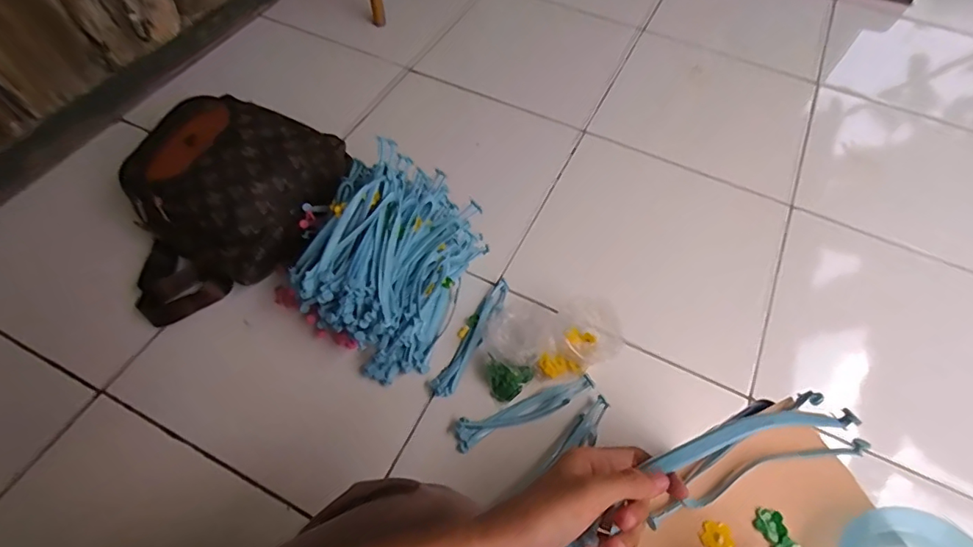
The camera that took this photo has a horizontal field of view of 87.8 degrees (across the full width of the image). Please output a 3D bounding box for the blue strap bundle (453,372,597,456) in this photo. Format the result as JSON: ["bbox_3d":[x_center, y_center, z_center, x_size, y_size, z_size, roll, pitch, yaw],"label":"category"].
[{"bbox_3d":[0.055,0.184,0.686,0.204,0.017,0.035,-20,60,-15],"label":"blue strap bundle"}]

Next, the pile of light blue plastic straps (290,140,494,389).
[{"bbox_3d":[-0.134,-0.021,0.697,0.199,0.181,0.253,26,60,13],"label":"pile of light blue plastic straps"}]

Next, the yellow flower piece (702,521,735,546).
[{"bbox_3d":[0.180,0.207,0.394,0.023,0.004,0.023,10,57,3],"label":"yellow flower piece"}]

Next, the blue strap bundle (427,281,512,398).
[{"bbox_3d":[-0.018,0.086,0.732,0.035,0.022,0.201,28,60,14],"label":"blue strap bundle"}]

